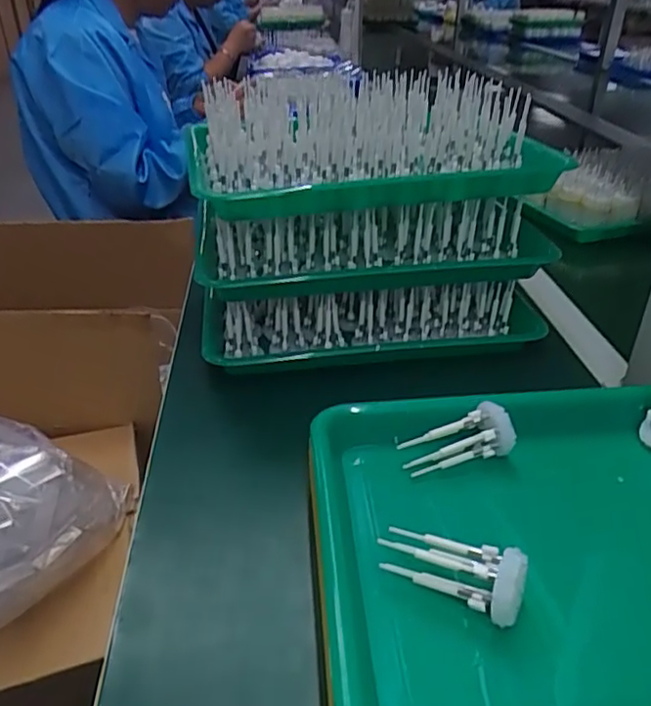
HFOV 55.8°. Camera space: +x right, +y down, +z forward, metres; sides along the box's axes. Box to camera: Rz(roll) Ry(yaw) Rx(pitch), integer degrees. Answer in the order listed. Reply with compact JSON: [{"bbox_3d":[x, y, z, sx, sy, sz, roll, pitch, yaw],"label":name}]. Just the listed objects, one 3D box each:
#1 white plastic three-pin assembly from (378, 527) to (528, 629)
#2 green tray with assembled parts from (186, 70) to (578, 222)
[{"bbox_3d":[0.066,0.115,0.327,0.076,0.038,0.027,15,35,22],"label":"white plastic three-pin assembly"},{"bbox_3d":[0.033,-0.202,0.574,0.289,0.075,0.231,-8,33,-13],"label":"green tray with assembled parts"}]

